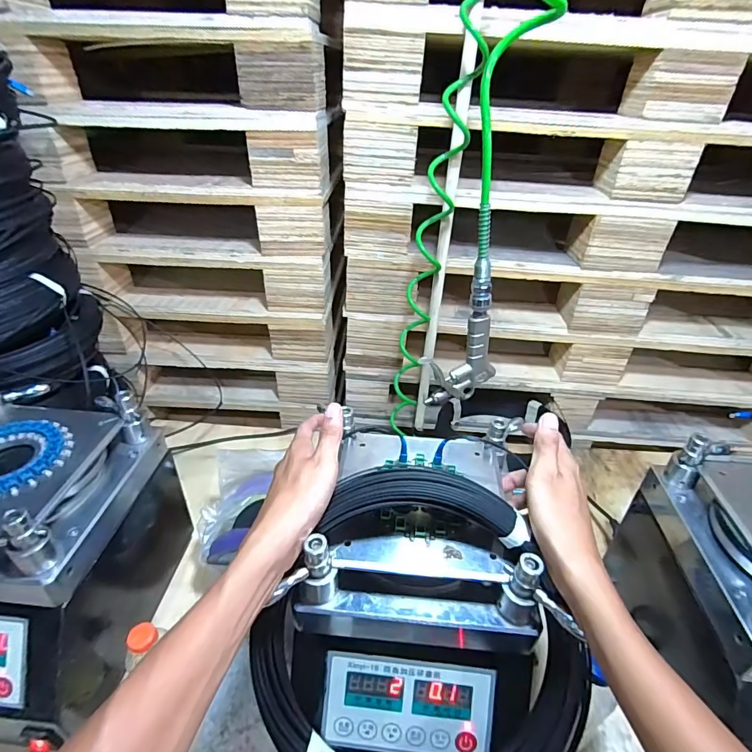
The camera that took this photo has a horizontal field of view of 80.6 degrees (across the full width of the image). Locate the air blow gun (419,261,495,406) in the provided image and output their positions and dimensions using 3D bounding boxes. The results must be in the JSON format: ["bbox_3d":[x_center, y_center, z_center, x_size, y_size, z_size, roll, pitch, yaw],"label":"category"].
[{"bbox_3d":[0.103,-0.045,0.517,0.087,0.168,0.025,-13,38,-19],"label":"air blow gun"}]

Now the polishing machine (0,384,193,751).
[{"bbox_3d":[-0.386,0.210,0.524,0.199,0.280,0.296,5,35,4],"label":"polishing machine"}]

